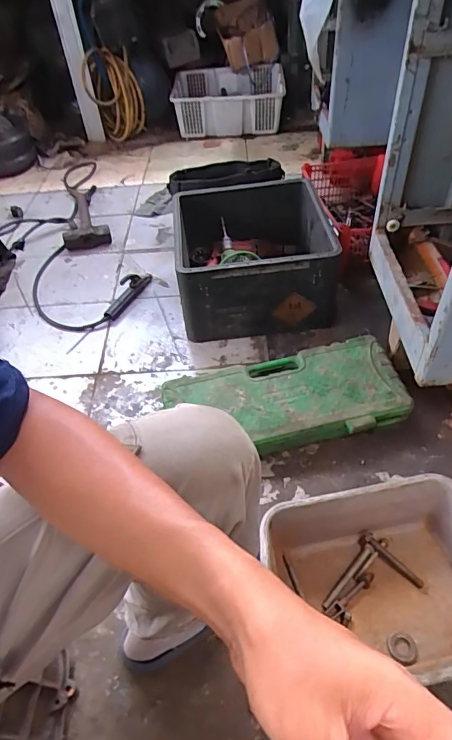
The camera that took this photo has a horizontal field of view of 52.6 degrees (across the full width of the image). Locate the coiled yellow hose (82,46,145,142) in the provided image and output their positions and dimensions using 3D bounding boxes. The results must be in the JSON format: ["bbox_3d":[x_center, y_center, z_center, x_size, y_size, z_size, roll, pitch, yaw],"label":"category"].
[{"bbox_3d":[-0.398,-0.985,1.653,0.175,0.301,0.109,-4,47,2],"label":"coiled yellow hose"}]

